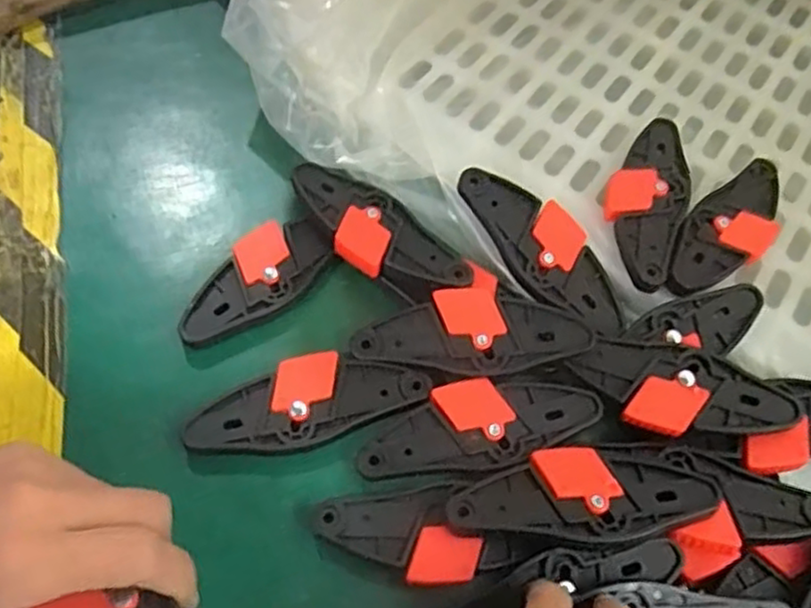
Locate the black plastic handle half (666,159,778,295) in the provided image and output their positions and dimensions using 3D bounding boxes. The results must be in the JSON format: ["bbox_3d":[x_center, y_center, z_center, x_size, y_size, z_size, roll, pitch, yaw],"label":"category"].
[{"bbox_3d":[0.194,-0.045,0.425,0.122,0.019,0.040,-40,72,-21],"label":"black plastic handle half"}]

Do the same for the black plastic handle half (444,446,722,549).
[{"bbox_3d":[0.084,0.093,0.335,0.122,0.021,0.046,1,63,-3],"label":"black plastic handle half"}]

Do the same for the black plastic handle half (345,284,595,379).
[{"bbox_3d":[0.033,0.014,0.371,0.118,0.020,0.048,-3,63,-5],"label":"black plastic handle half"}]

